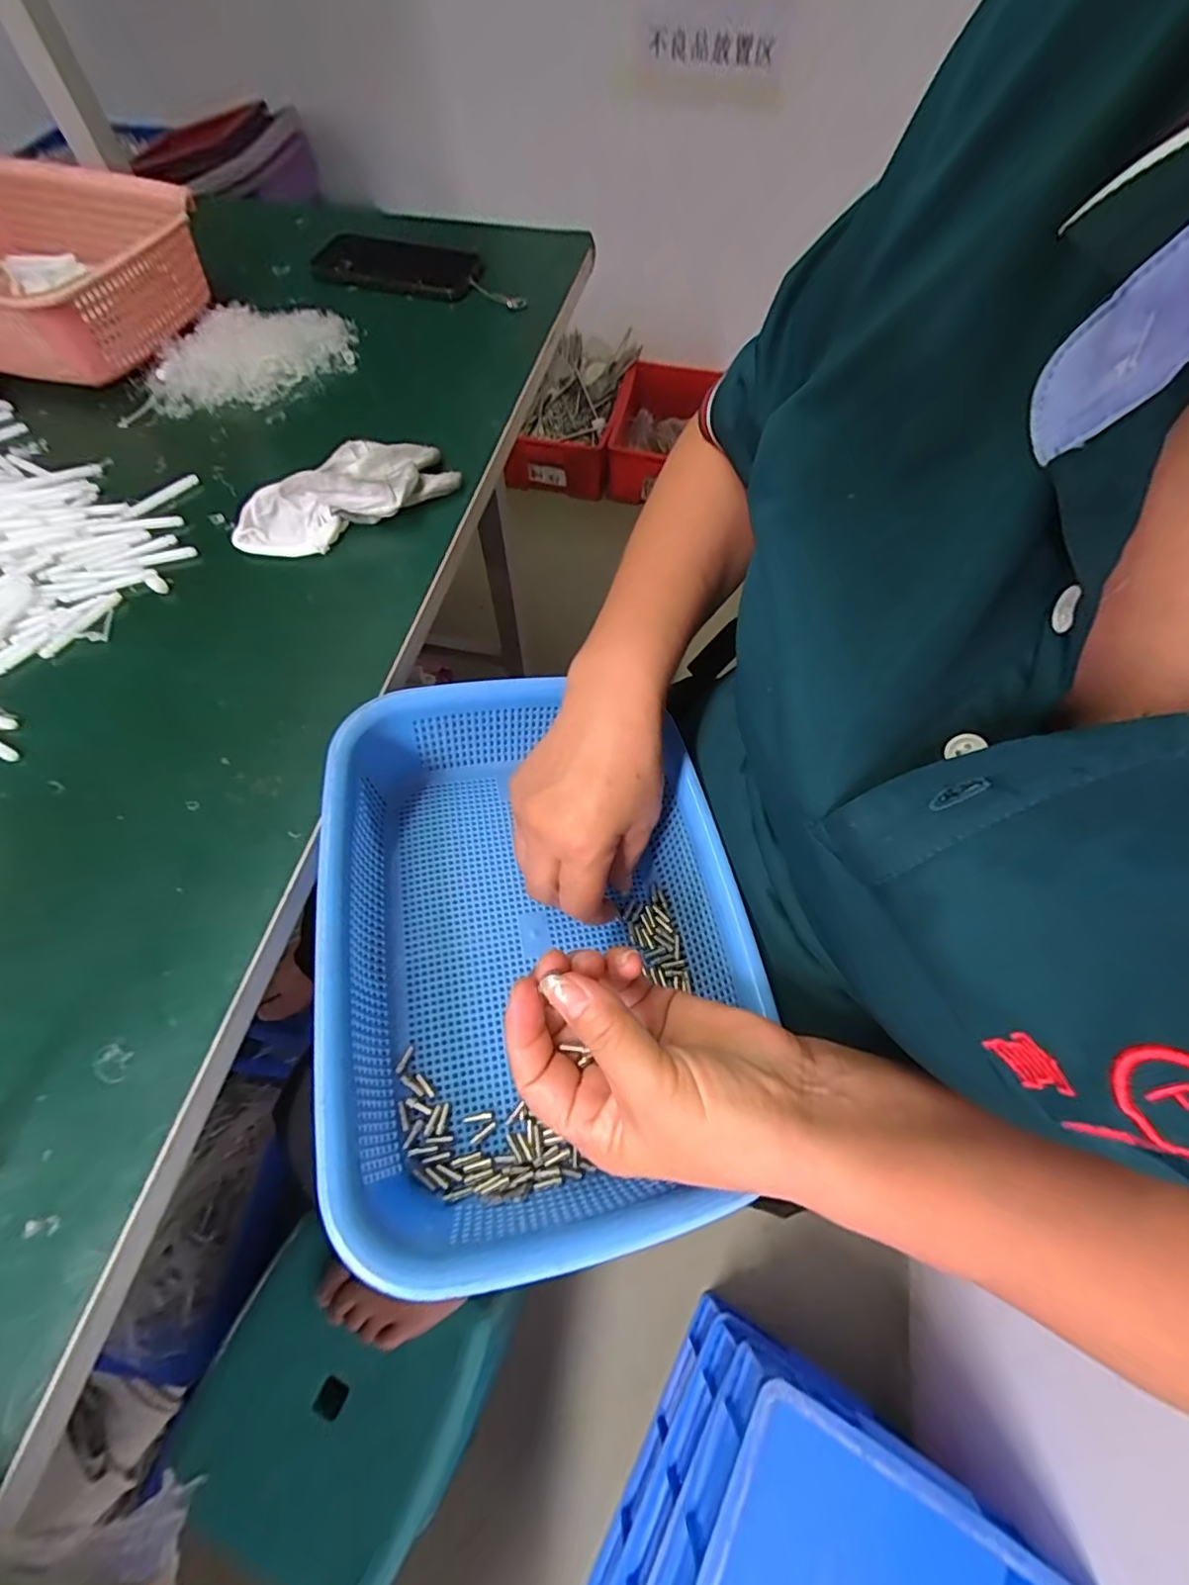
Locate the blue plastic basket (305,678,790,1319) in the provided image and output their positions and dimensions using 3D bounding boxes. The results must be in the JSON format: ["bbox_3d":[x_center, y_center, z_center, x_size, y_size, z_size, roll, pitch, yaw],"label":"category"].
[{"bbox_3d":[-0.029,0.069,0.309,0.206,0.089,0.290,-9,63,-5],"label":"blue plastic basket"}]

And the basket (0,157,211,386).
[{"bbox_3d":[-0.517,-0.451,0.484,0.329,0.080,0.209,14,64,7],"label":"basket"}]

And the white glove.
[{"bbox_3d":[-0.179,-0.212,0.398,0.156,0.035,0.065,-32,67,-15],"label":"white glove"}]

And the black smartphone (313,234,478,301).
[{"bbox_3d":[-0.195,-0.520,0.555,0.159,0.016,0.087,13,64,7],"label":"black smartphone"}]

